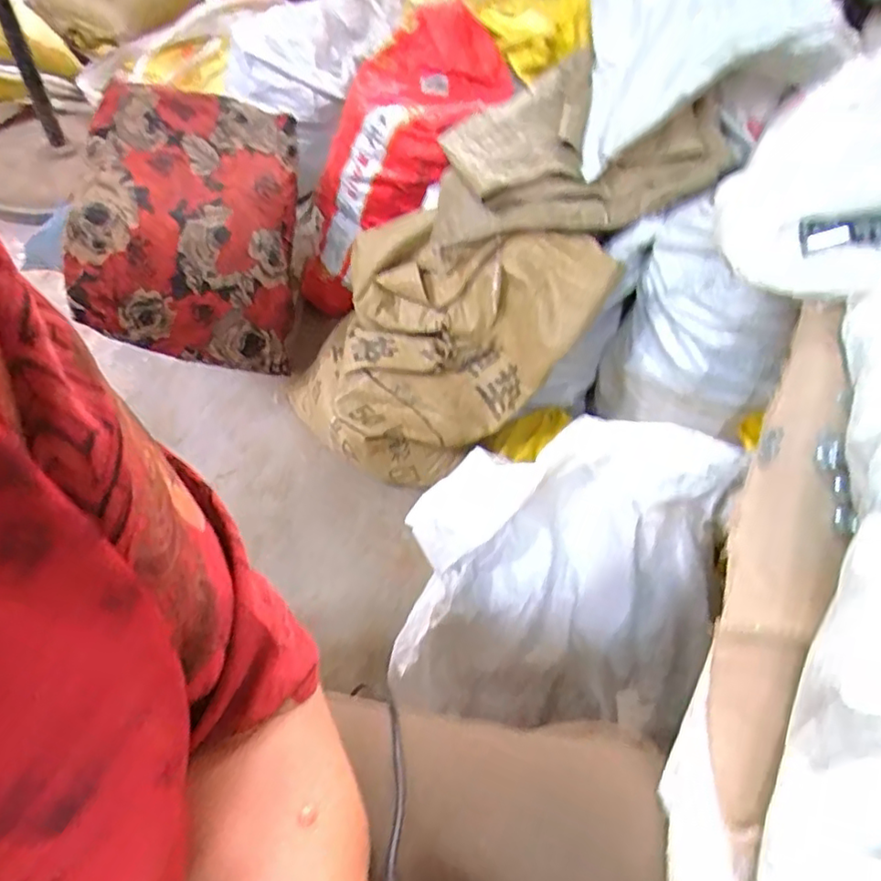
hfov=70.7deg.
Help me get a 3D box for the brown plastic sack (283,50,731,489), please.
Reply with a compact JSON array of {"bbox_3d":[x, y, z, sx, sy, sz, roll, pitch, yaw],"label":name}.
[{"bbox_3d":[0.056,-0.226,0.845,0.647,0.183,0.318,-47,61,15],"label":"brown plastic sack"}]

